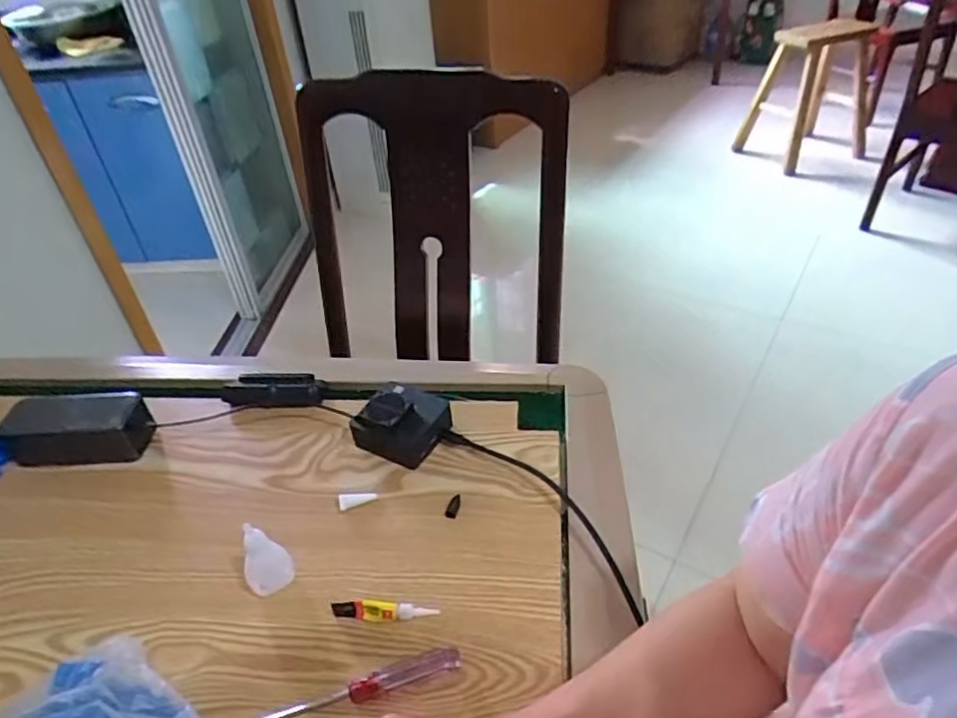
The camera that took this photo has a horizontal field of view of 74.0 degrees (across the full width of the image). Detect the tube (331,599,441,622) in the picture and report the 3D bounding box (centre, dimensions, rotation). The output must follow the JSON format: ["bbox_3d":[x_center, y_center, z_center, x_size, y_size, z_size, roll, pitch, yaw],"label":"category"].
[{"bbox_3d":[-0.072,0.192,0.485,0.079,0.017,0.010,-2,39,3],"label":"tube"}]

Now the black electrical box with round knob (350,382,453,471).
[{"bbox_3d":[-0.073,0.062,0.619,0.078,0.048,0.075,19,44,26],"label":"black electrical box with round knob"}]

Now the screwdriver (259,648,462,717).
[{"bbox_3d":[-0.086,0.231,0.442,0.150,0.014,0.018,-14,40,-13],"label":"screwdriver"}]

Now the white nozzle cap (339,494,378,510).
[{"bbox_3d":[-0.110,0.128,0.575,0.033,0.010,0.014,-5,39,-2],"label":"white nozzle cap"}]

